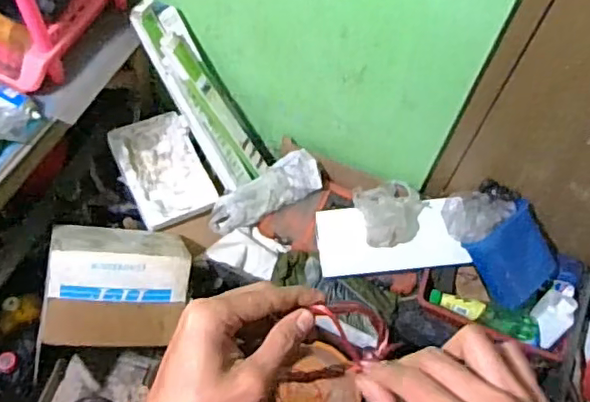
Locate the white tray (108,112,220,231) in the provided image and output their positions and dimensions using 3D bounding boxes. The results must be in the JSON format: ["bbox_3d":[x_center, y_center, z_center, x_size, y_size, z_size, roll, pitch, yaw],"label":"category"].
[{"bbox_3d":[-0.315,-0.081,1.399,0.182,0.044,0.267,-23,76,-27],"label":"white tray"}]

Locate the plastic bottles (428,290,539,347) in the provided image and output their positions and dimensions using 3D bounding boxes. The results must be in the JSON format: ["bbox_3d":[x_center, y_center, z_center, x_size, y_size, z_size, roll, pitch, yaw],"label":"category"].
[{"bbox_3d":[0.410,0.245,1.274,0.242,0.057,0.056,18,62,6],"label":"plastic bottles"}]

